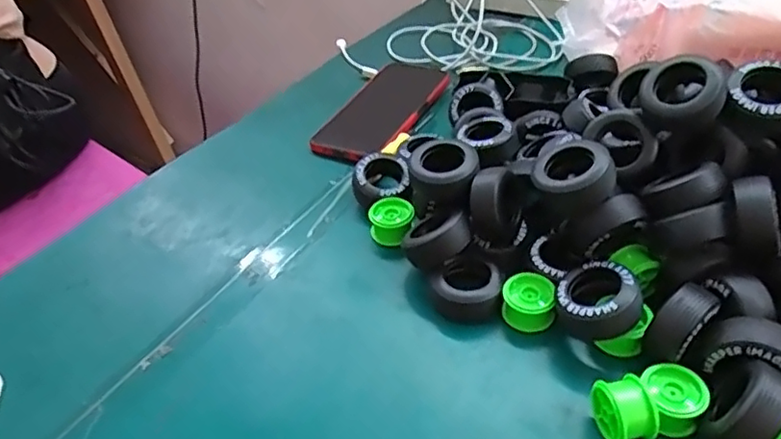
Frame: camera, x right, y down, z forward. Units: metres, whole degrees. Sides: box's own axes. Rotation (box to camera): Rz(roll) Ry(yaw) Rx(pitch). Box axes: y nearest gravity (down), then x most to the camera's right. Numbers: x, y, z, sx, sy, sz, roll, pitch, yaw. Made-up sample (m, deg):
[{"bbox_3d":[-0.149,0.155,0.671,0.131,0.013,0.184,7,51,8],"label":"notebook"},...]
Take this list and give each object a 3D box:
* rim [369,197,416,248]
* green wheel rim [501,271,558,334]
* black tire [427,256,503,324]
[{"bbox_3d":[0.002,0.004,0.465,0.034,0.027,0.030,-3,40,4],"label":"rim"},{"bbox_3d":[0.089,0.053,0.396,0.032,0.034,0.031,0,40,7],"label":"green wheel rim"},{"bbox_3d":[0.049,0.048,0.409,0.047,0.031,0.038,-4,40,4],"label":"black tire"}]

